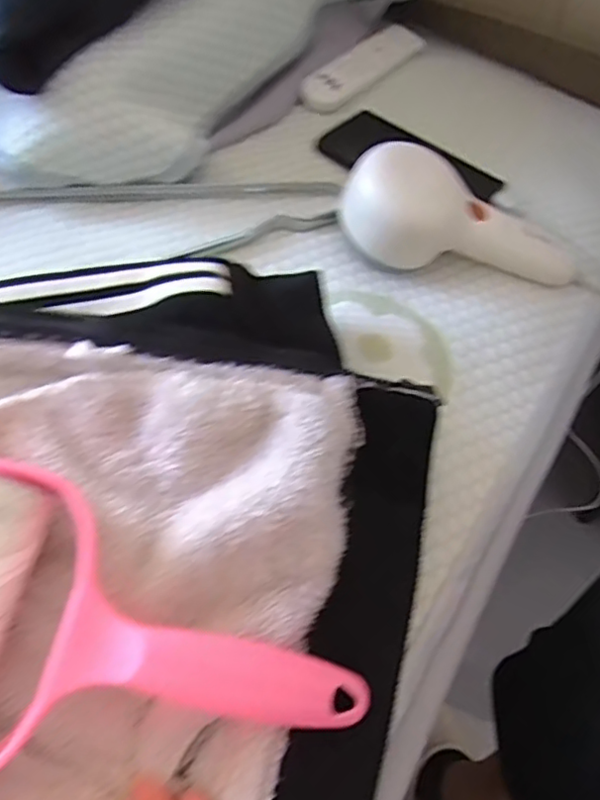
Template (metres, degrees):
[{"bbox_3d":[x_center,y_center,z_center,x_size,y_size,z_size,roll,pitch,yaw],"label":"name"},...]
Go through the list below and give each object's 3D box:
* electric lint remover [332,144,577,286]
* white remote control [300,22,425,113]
[{"bbox_3d":[0.117,-0.118,0.433,0.178,0.063,0.059,14,51,-15],"label":"electric lint remover"},{"bbox_3d":[0.063,-0.317,0.579,0.041,0.023,0.159,35,59,18],"label":"white remote control"}]

